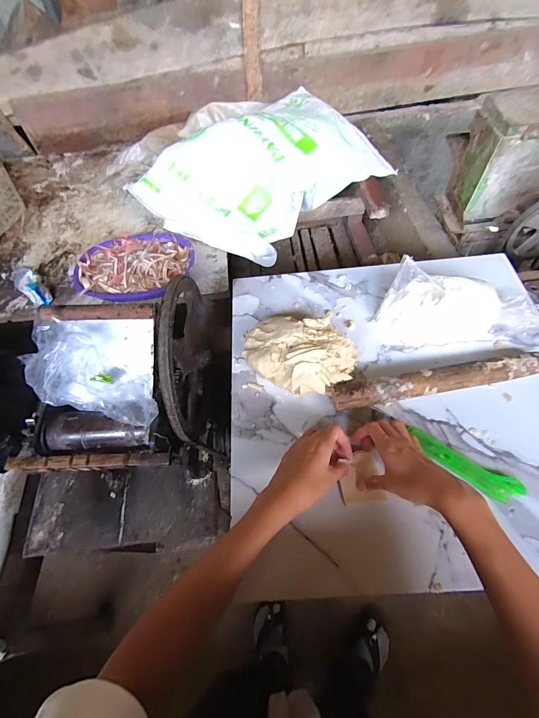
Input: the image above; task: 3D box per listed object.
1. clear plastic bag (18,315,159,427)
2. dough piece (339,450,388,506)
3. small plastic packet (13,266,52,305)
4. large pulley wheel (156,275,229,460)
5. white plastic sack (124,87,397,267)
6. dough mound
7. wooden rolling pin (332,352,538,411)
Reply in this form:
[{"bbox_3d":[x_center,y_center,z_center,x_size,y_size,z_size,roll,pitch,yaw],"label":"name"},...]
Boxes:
[{"bbox_3d":[-0.254,0.033,0.489,0.206,0.067,0.103,33,65,-4],"label":"clear plastic bag"},{"bbox_3d":[0.115,0.151,0.434,0.052,0.007,0.060,-8,60,-2],"label":"dough piece"},{"bbox_3d":[-0.623,-0.186,0.903,0.052,0.059,0.149,-41,66,-19],"label":"small plastic packet"},{"bbox_3d":[-0.123,0.005,0.550,0.044,0.268,0.253,3,60,5],"label":"large pulley wheel"},{"bbox_3d":[0.004,-0.536,0.985,0.671,0.216,0.394,-39,65,-18],"label":"white plastic sack"},{"bbox_3d":[0.045,-0.014,0.508,0.161,0.064,0.128,31,66,19],"label":"dough mound"},{"bbox_3d":[0.238,0.033,0.479,0.299,0.036,0.034,-9,60,-2],"label":"wooden rolling pin"}]

